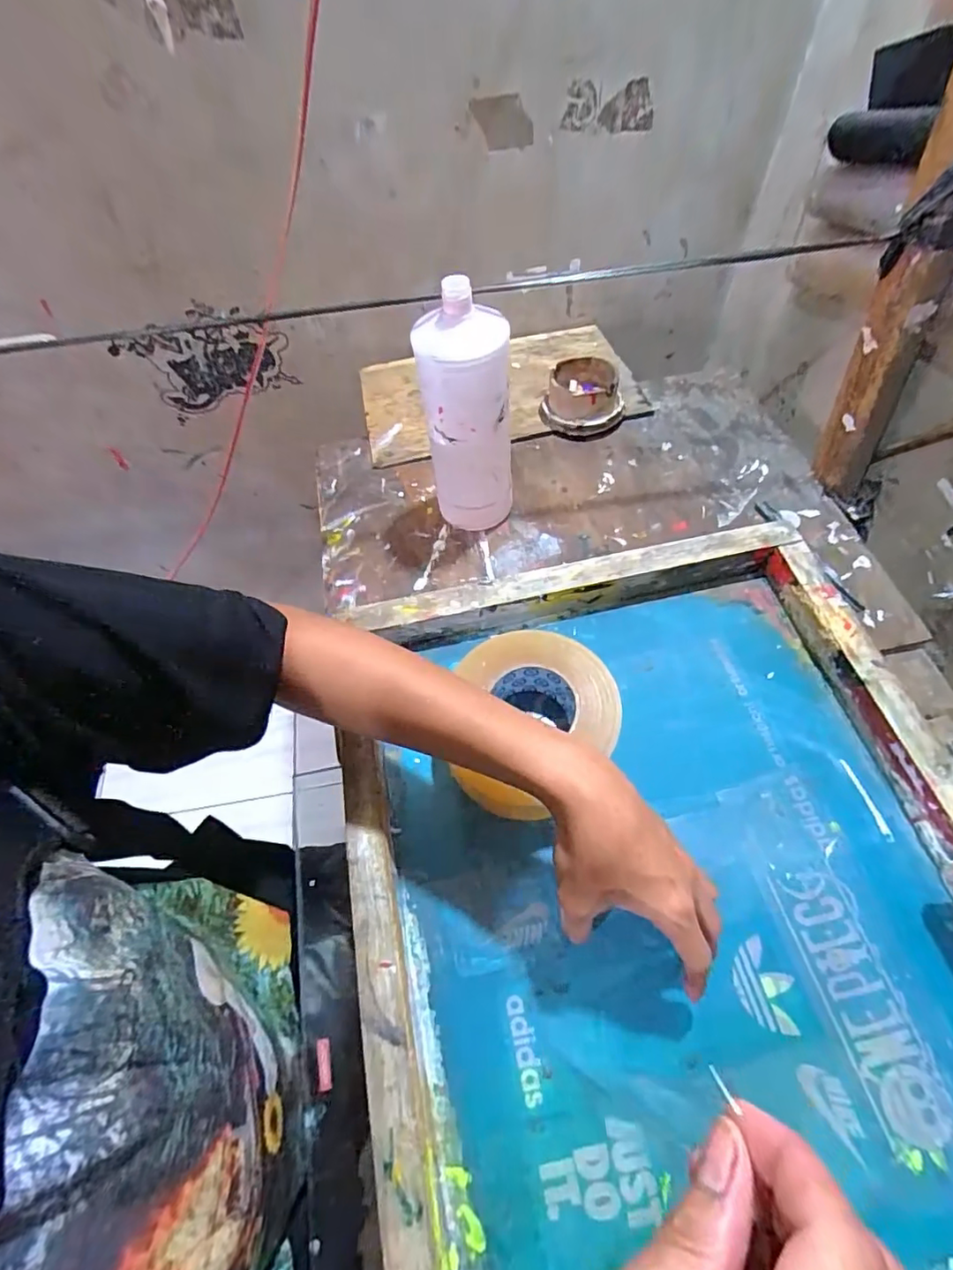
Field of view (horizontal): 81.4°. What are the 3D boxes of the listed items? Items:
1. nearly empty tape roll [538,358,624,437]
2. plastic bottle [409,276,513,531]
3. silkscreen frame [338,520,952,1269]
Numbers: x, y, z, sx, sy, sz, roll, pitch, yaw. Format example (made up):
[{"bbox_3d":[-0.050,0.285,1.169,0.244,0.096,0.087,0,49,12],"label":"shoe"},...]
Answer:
[{"bbox_3d":[0.129,-0.290,0.671,0.097,0.050,0.098,6,60,7],"label":"nearly empty tape roll"},{"bbox_3d":[-0.008,-0.192,0.524,0.080,0.231,0.068,-3,59,2],"label":"plastic bottle"},{"bbox_3d":[0.139,0.171,0.408,0.444,0.052,0.532,-12,59,-3],"label":"silkscreen frame"}]

